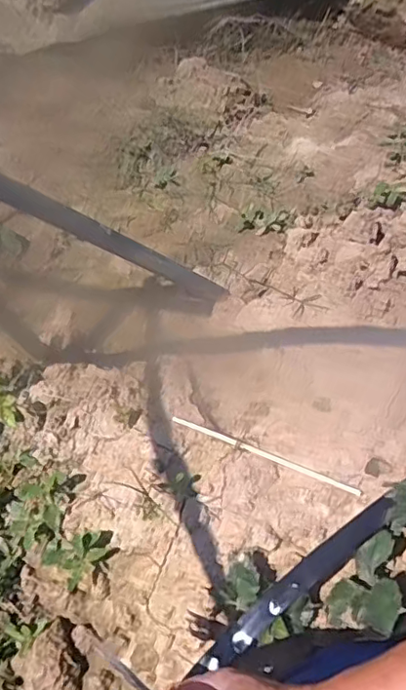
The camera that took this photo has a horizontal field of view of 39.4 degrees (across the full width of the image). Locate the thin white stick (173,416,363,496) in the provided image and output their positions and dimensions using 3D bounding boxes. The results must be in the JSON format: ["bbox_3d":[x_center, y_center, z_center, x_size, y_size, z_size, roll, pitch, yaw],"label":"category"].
[{"bbox_3d":[0.070,0.121,0.637,0.219,0.007,0.013,21,64,10],"label":"thin white stick"}]

